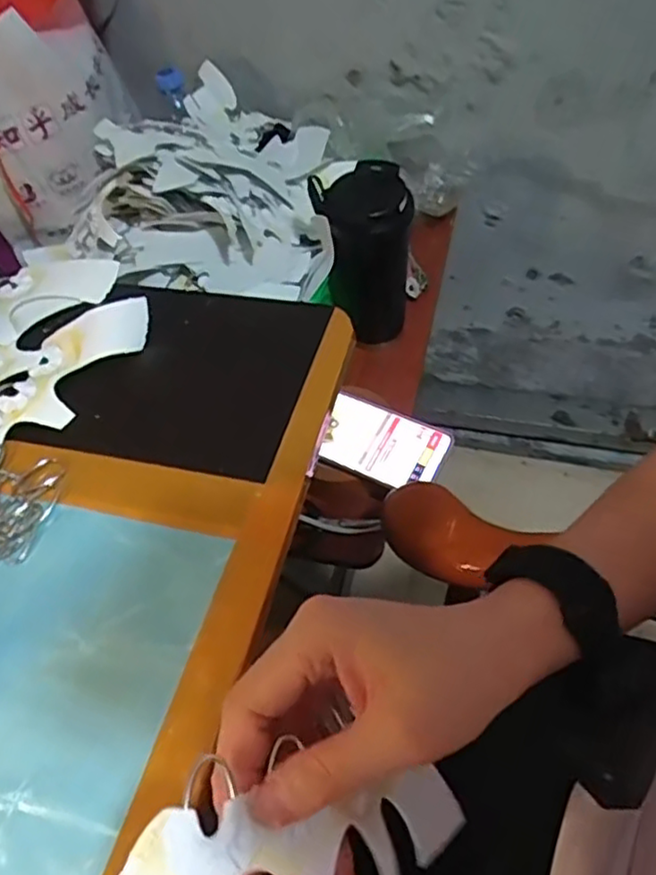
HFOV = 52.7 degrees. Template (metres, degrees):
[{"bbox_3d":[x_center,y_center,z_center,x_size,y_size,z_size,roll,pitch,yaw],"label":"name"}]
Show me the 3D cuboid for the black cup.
[{"bbox_3d":[0.045,-0.188,0.730,0.096,0.190,0.089,-5,55,6],"label":"black cup"}]

